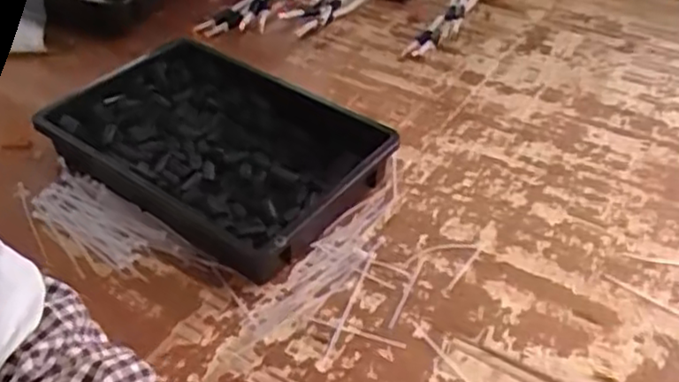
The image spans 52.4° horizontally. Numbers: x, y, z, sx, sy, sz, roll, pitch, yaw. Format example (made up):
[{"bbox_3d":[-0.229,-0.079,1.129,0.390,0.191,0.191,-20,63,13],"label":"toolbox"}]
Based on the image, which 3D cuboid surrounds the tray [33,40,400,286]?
[{"bbox_3d":[-0.149,-0.064,0.839,0.376,0.058,0.264,28,50,27],"label":"tray"}]

